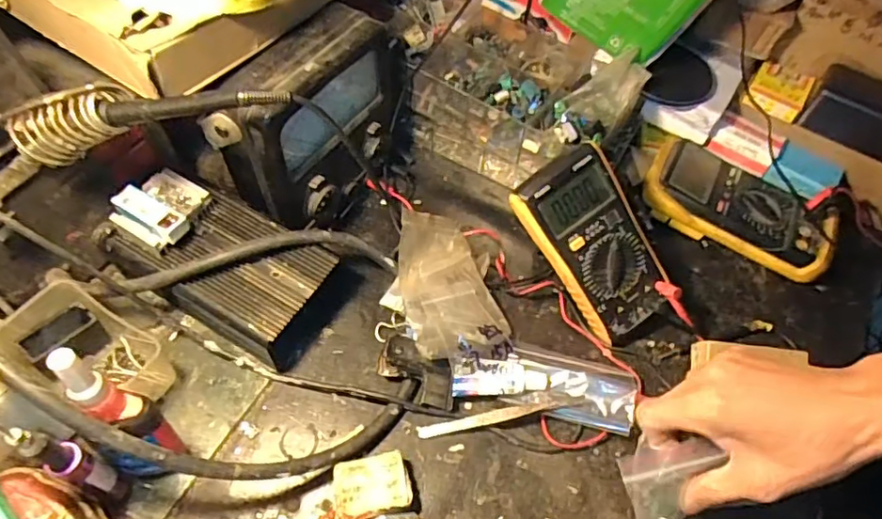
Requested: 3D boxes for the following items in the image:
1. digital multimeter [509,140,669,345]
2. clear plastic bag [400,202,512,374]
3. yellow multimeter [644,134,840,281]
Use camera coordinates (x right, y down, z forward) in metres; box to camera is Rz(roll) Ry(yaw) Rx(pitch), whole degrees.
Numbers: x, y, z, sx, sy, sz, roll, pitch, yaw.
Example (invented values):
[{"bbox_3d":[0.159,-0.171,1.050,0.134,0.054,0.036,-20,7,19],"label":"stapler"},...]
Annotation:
[{"bbox_3d":[0.141,-0.004,0.516,0.090,0.028,0.185,-34,106,-5],"label":"digital multimeter"},{"bbox_3d":[0.011,0.026,0.520,0.095,0.075,0.142,-3,57,-6],"label":"clear plastic bag"},{"bbox_3d":[0.305,-0.053,0.609,0.190,0.049,0.095,30,59,15],"label":"yellow multimeter"}]

